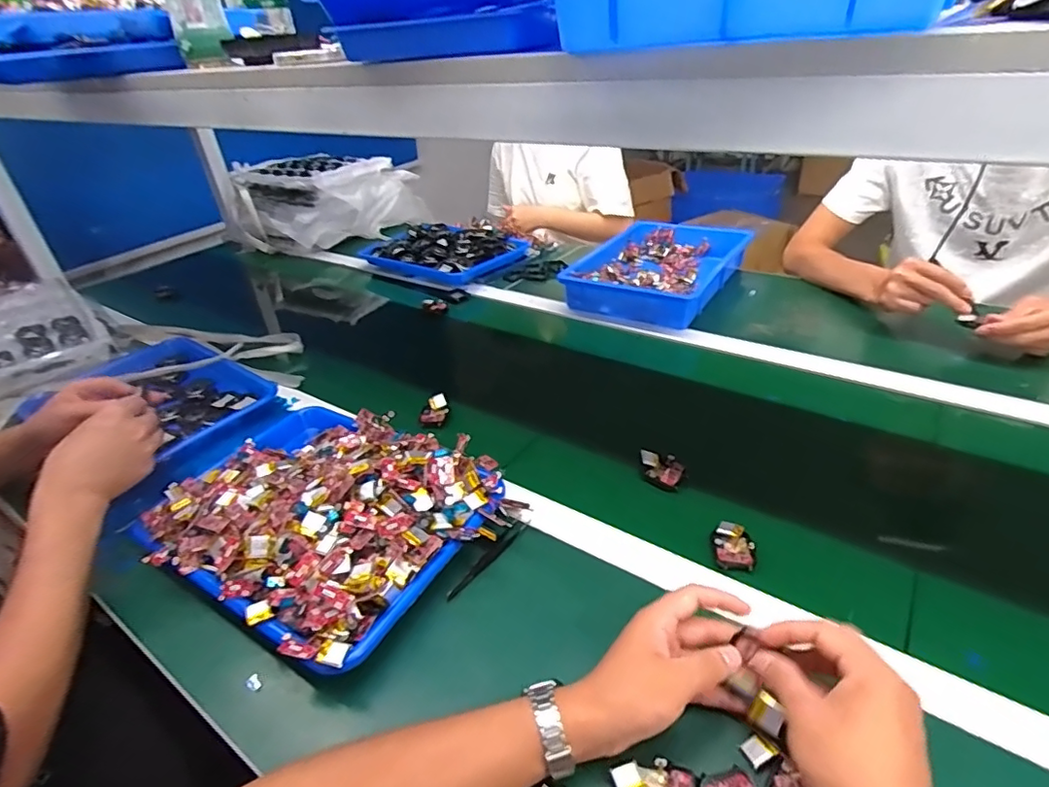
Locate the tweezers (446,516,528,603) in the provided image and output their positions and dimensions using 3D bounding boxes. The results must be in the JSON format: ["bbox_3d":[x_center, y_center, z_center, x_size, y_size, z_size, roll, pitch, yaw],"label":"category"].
[{"bbox_3d":[-0.034,0.161,0.554,0.015,0.013,0.113,20,42,33],"label":"tweezers"}]

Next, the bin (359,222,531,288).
[{"bbox_3d":[-0.166,-0.309,1.194,0.301,0.043,0.234,21,42,34],"label":"bin"}]

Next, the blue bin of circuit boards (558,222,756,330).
[{"bbox_3d":[0.262,-0.241,1.068,0.238,0.064,0.360,17,40,30],"label":"blue bin of circuit boards"}]

